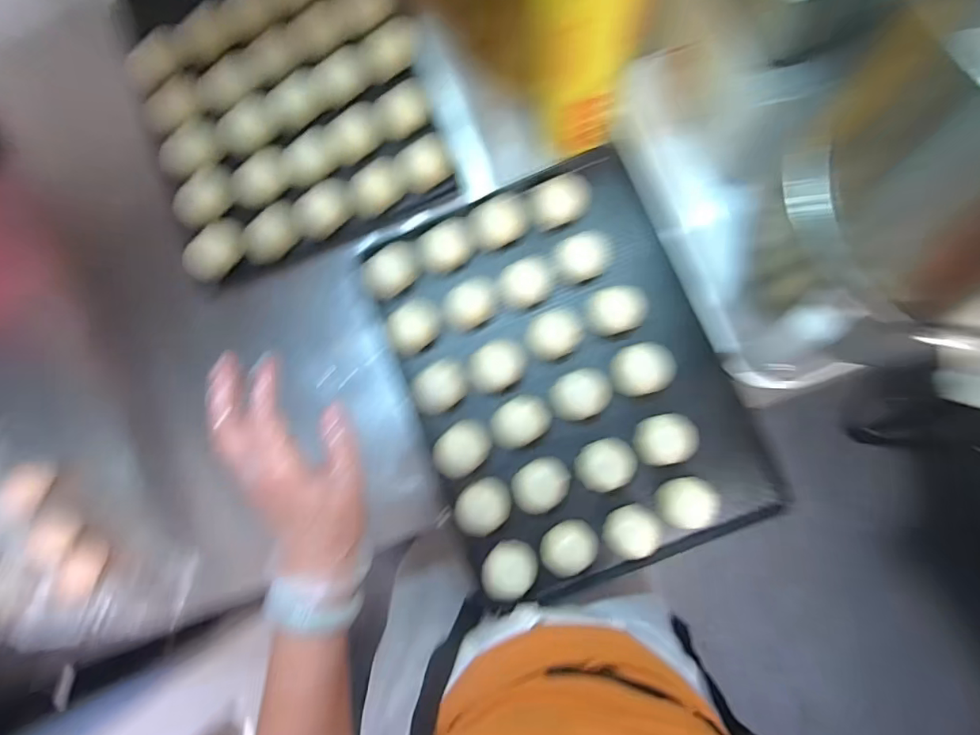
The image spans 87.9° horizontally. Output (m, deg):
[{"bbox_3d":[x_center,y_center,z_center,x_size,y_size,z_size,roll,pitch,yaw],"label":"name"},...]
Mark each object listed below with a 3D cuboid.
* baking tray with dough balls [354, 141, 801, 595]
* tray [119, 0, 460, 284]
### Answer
[{"bbox_3d":[0.074,0.006,0.554,0.342,0.050,0.442,-23,82,4],"label":"baking tray with dough balls"},{"bbox_3d":[-0.258,-0.347,0.613,0.345,0.053,0.423,-22,82,4],"label":"tray"}]

